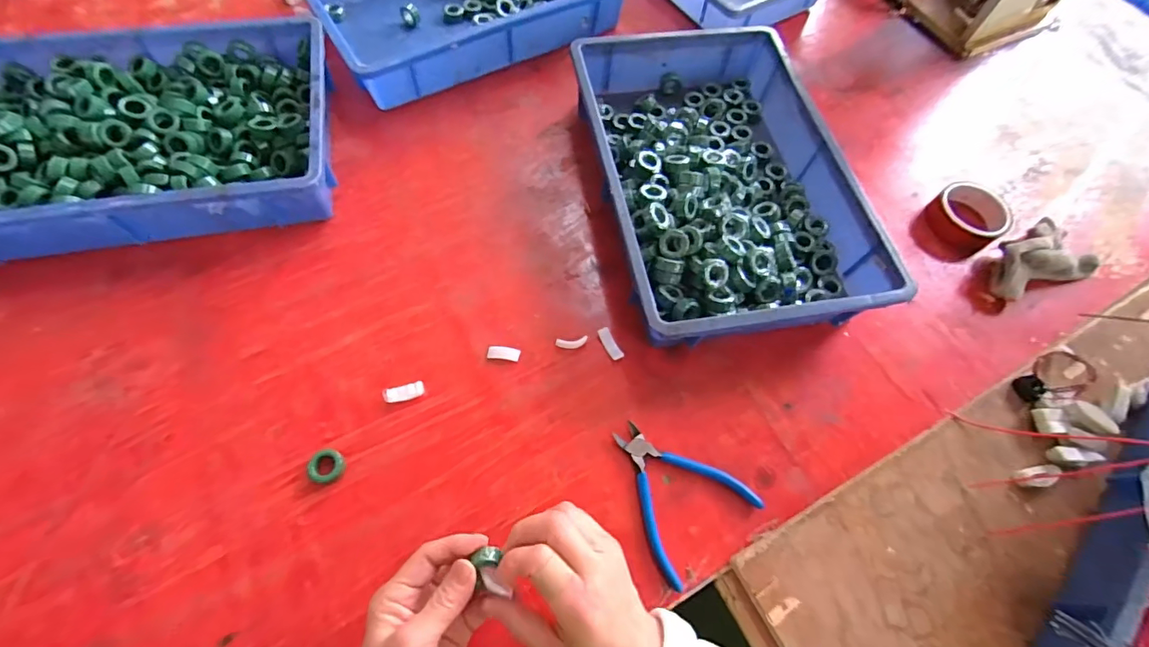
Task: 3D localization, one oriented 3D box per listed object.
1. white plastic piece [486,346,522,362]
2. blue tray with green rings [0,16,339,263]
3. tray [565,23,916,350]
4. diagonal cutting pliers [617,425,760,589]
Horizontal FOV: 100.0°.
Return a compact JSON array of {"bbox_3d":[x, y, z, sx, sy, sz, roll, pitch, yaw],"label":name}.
[{"bbox_3d":[-0.076,0.032,0.523,0.035,0.004,0.016,6,64,-1],"label":"white plastic piece"},{"bbox_3d":[-0.519,-0.228,0.582,0.436,0.076,0.298,-10,65,-8],"label":"blue tray with green rings"},{"bbox_3d":[0.172,-0.187,0.605,0.286,0.082,0.444,-9,65,-8],"label":"tray"},{"bbox_3d":[0.092,0.161,0.473,0.114,0.014,0.137,-37,72,-19],"label":"diagonal cutting pliers"}]

